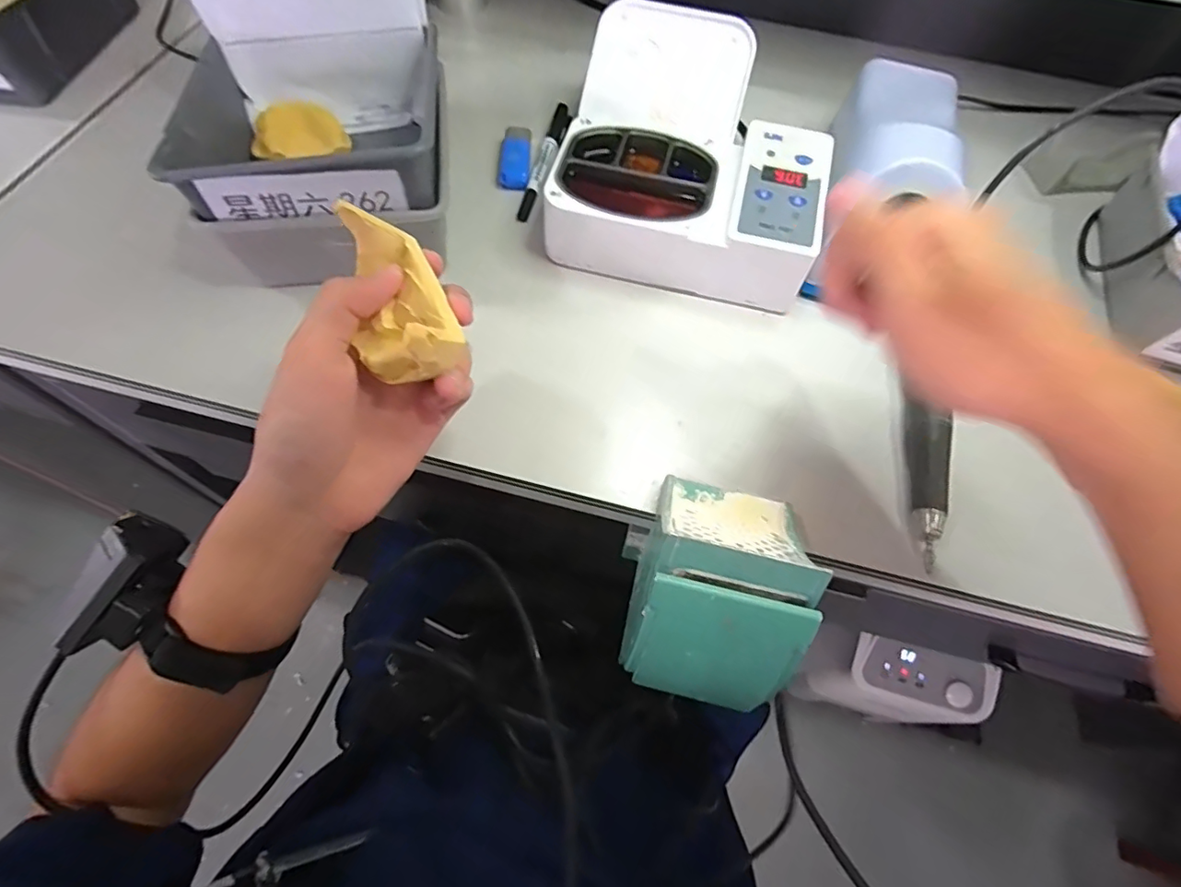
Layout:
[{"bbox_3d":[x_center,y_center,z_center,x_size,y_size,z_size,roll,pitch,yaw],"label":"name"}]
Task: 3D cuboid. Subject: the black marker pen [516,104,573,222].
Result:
[{"bbox_3d":[-0.037,-0.237,0.452,0.016,0.010,0.138,13,63,4],"label":"black marker pen"}]

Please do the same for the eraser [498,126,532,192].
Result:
[{"bbox_3d":[-0.062,-0.237,0.448,0.025,0.009,0.067,1,63,-3],"label":"eraser"}]

